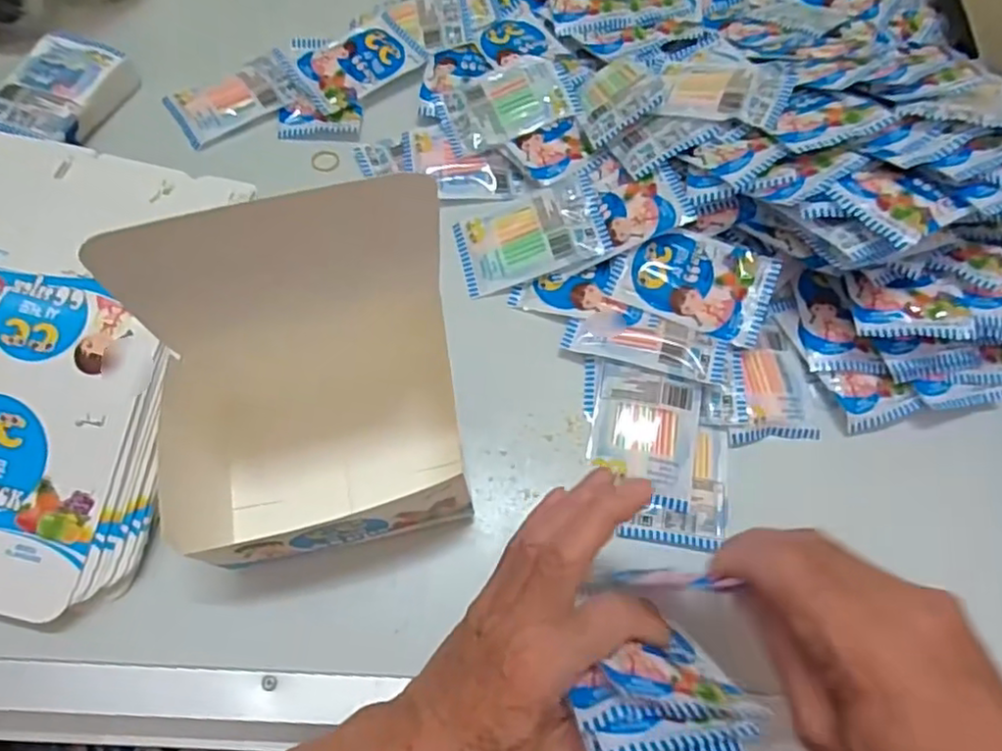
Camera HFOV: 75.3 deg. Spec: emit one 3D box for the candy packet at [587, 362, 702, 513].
[{"bbox_3d":[0.090,0.036,0.406,0.063,0.017,0.084,12,66,2],"label":"candy packet"}]

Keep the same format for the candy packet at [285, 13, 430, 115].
[{"bbox_3d":[-0.114,-0.250,0.523,0.098,0.009,0.062,-37,73,-17],"label":"candy packet"}]

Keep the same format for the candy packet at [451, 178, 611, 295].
[{"bbox_3d":[0.021,-0.098,0.454,0.102,0.008,0.065,-19,71,10],"label":"candy packet"}]

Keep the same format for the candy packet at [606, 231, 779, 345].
[{"bbox_3d":[0.130,-0.063,0.432,0.094,0.019,0.067,27,67,9],"label":"candy packet"}]

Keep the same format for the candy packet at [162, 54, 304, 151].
[{"bbox_3d":[-0.210,-0.217,0.509,0.092,0.006,0.062,-34,72,-16],"label":"candy packet"}]

